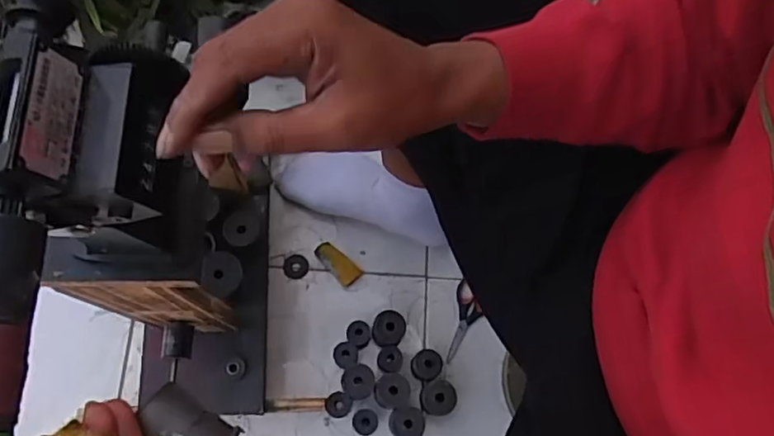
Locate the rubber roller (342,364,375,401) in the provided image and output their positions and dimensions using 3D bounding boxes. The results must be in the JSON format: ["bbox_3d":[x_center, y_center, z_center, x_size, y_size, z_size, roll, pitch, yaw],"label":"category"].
[{"bbox_3d":[-0.037,0.214,0.787,0.043,0.035,0.045,-7,72,-5],"label":"rubber roller"}]

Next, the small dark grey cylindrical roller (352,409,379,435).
[{"bbox_3d":[-0.028,0.261,0.774,0.033,0.042,0.033,1,72,-3],"label":"small dark grey cylindrical roller"}]

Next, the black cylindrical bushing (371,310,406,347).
[{"bbox_3d":[0.002,0.151,0.816,0.043,0.051,0.042,1,72,-3],"label":"black cylindrical bushing"}]

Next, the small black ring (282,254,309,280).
[{"bbox_3d":[-0.130,0.069,0.862,0.036,0.009,0.034,1,72,-3],"label":"small black ring"}]

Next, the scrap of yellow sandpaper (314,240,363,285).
[{"bbox_3d":[-0.070,0.064,0.860,0.073,0.004,0.029,41,84,2],"label":"scrap of yellow sandpaper"}]

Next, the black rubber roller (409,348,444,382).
[{"bbox_3d":[0.053,0.195,0.803,0.038,0.036,0.041,1,72,-3],"label":"black rubber roller"}]

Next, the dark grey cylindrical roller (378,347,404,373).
[{"bbox_3d":[0.004,0.188,0.806,0.033,0.030,0.034,1,72,-3],"label":"dark grey cylindrical roller"}]

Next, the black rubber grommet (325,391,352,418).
[{"bbox_3d":[-0.063,0.242,0.784,0.032,0.041,0.030,1,72,-3],"label":"black rubber grommet"}]

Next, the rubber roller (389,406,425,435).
[{"bbox_3d":[0.024,0.263,0.775,0.045,0.046,0.042,-6,73,-5],"label":"rubber roller"}]

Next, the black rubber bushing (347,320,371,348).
[{"bbox_3d":[-0.038,0.157,0.813,0.032,0.025,0.034,-5,72,-4],"label":"black rubber bushing"}]

